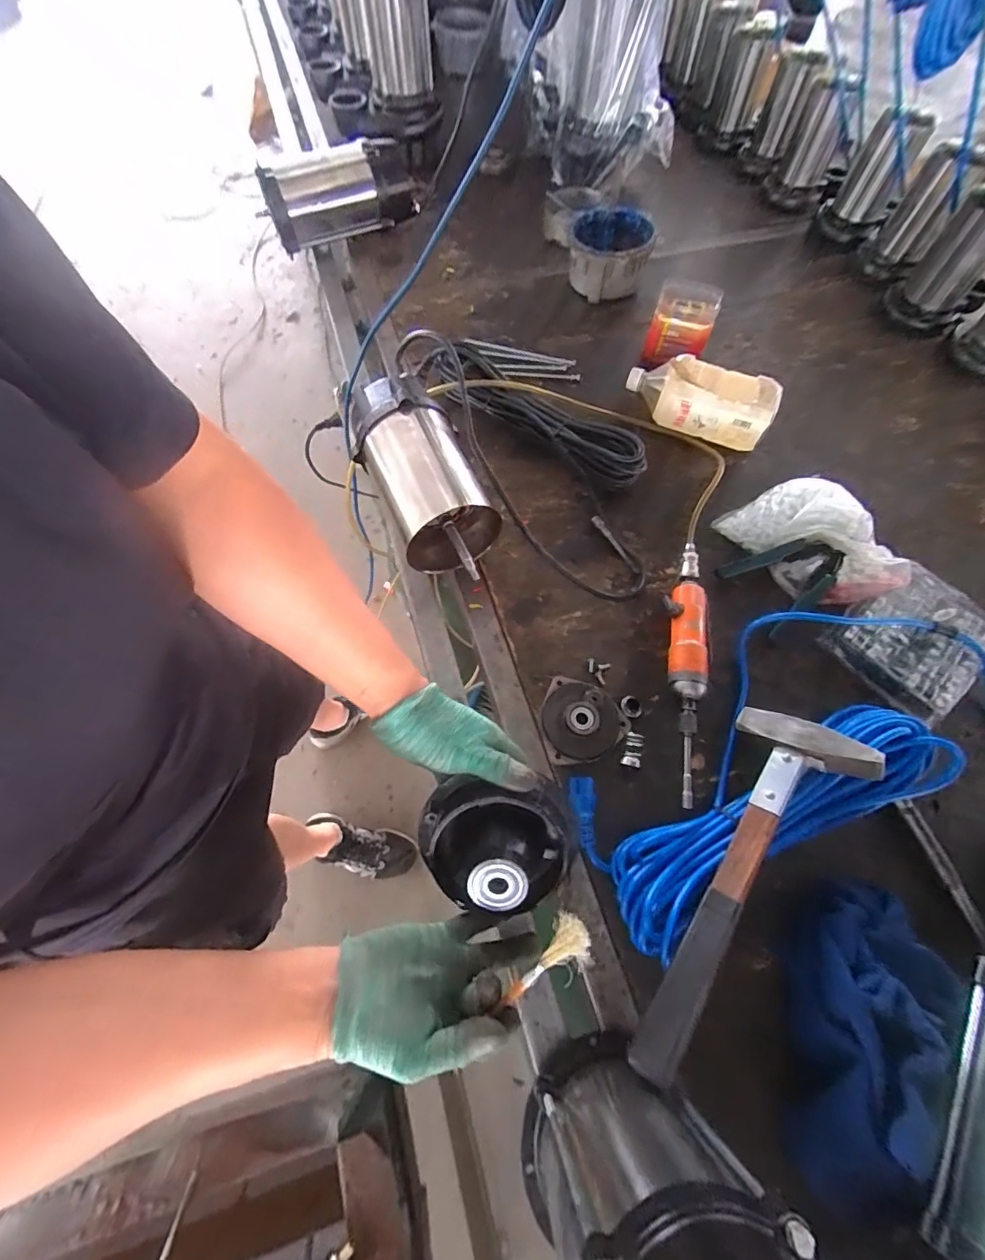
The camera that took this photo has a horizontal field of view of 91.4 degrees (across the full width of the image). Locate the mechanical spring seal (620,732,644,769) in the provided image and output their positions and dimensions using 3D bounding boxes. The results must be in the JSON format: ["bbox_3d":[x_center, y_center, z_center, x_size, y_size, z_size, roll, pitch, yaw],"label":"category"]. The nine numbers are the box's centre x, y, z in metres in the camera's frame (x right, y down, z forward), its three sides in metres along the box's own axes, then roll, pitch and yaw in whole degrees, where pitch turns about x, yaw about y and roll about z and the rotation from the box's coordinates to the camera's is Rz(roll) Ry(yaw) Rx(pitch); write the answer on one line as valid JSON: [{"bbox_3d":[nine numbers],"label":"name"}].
[{"bbox_3d":[0.150,0.130,0.515,0.019,0.022,0.036,18,66,7],"label":"mechanical spring seal"}]

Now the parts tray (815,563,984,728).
[{"bbox_3d":[0.504,0.008,0.567,0.173,0.037,0.141,-37,71,-16],"label":"parts tray"}]

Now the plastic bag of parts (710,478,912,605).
[{"bbox_3d":[0.418,-0.119,0.615,0.145,0.061,0.204,-34,70,-15],"label":"plastic bag of parts"}]

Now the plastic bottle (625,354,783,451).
[{"bbox_3d":[0.306,-0.347,0.718,0.206,0.084,0.095,23,67,10],"label":"plastic bottle"}]

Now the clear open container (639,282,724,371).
[{"bbox_3d":[0.305,-0.487,0.778,0.091,0.099,0.084,24,67,10],"label":"clear open container"}]

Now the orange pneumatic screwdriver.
[{"bbox_3d":[0.225,0.038,0.552,0.049,0.041,0.304,4,65,1],"label":"orange pneumatic screwdriver"}]

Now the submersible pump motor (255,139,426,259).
[{"bbox_3d":[-0.280,-0.822,0.902,0.282,0.107,0.092,-27,68,-13],"label":"submersible pump motor"}]

